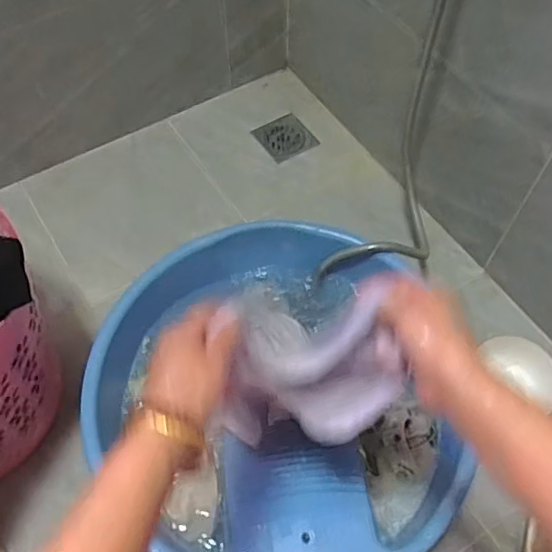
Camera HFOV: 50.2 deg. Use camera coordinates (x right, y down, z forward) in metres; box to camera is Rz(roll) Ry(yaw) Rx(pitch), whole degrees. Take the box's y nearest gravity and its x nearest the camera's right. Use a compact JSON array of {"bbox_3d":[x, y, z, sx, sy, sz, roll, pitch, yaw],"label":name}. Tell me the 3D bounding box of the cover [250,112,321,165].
[{"bbox_3d":[0.018,-0.276,1.176,0.099,0.012,0.111,-26,62,-14],"label":"cover"}]

